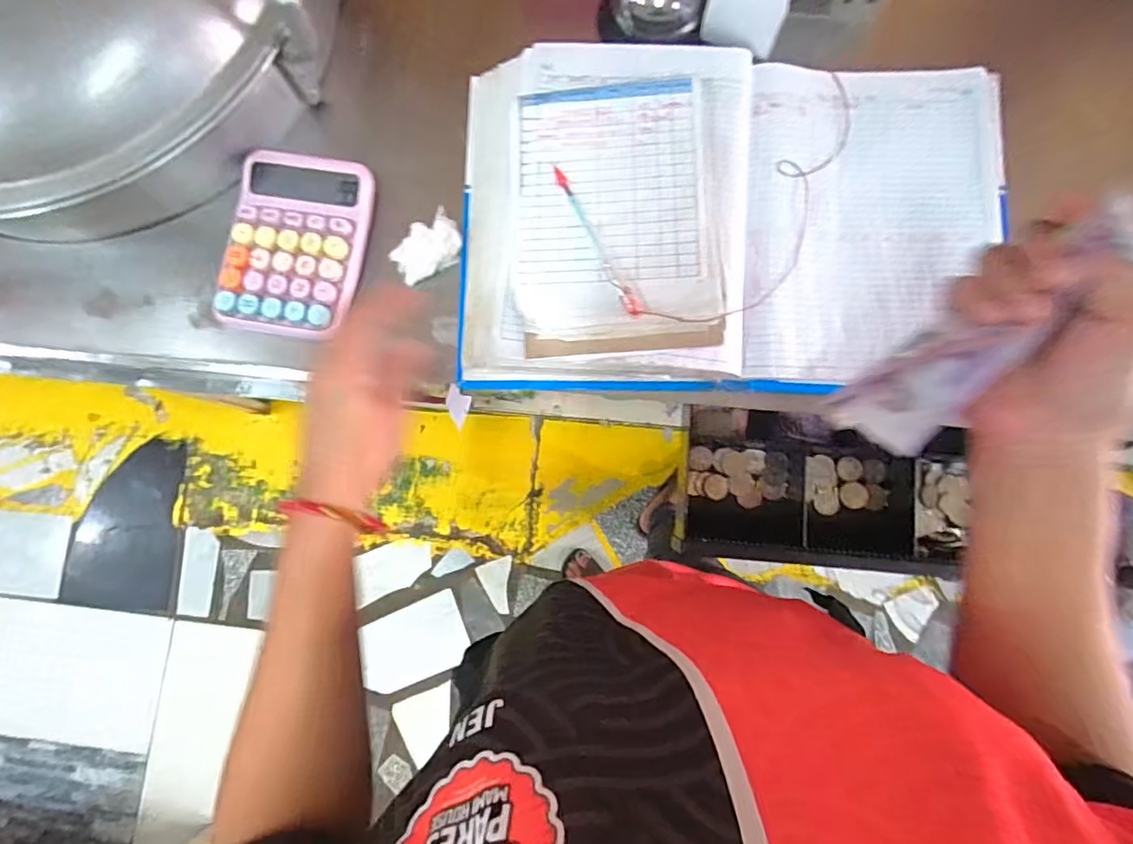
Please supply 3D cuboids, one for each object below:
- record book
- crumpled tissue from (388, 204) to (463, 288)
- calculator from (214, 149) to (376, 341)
[{"bbox_3d":[0.134,-0.164,0.446,0.430,0.047,0.274,1,82,2],"label":"record book"},{"bbox_3d":[-0.115,-0.143,0.464,0.059,0.021,0.038,-26,82,-2],"label":"crumpled tissue"},{"bbox_3d":[-0.221,-0.144,0.458,0.107,0.015,0.149,8,83,3],"label":"calculator"}]

